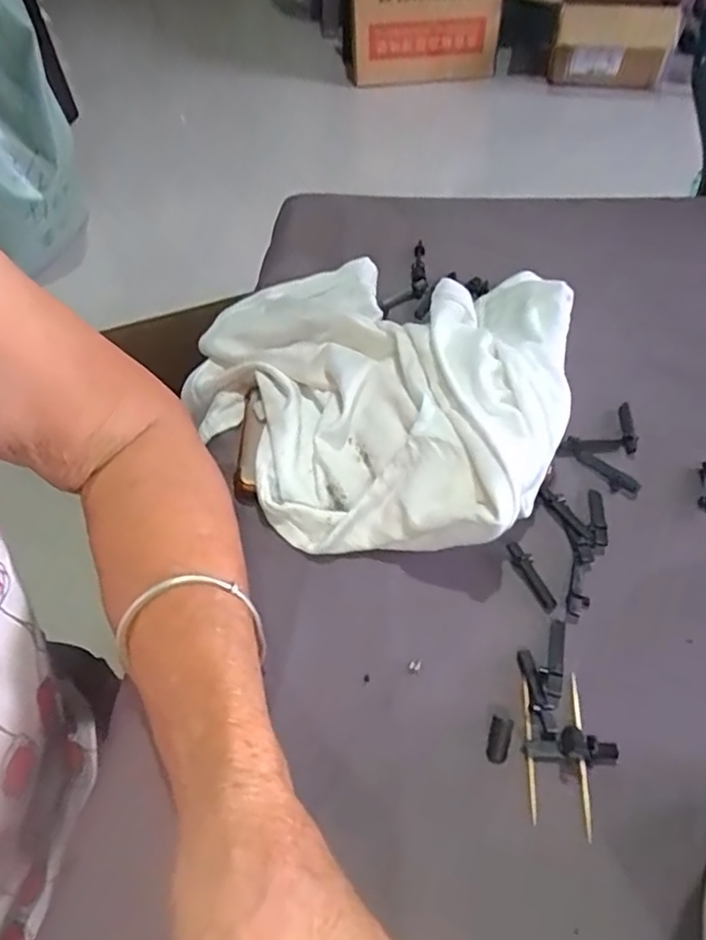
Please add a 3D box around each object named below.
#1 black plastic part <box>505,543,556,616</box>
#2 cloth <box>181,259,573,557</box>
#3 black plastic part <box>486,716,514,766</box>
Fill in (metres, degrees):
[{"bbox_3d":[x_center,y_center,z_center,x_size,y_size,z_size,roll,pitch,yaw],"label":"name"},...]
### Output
[{"bbox_3d":[0.084,0.050,0.298,0.009,0.005,0.037,-19,52,-8],"label":"black plastic part"},{"bbox_3d":[0.005,-0.056,0.356,0.221,0.056,0.203,14,55,17],"label":"cloth"},{"bbox_3d":[0.059,0.109,0.255,0.009,0.004,0.017,14,55,17],"label":"black plastic part"}]

